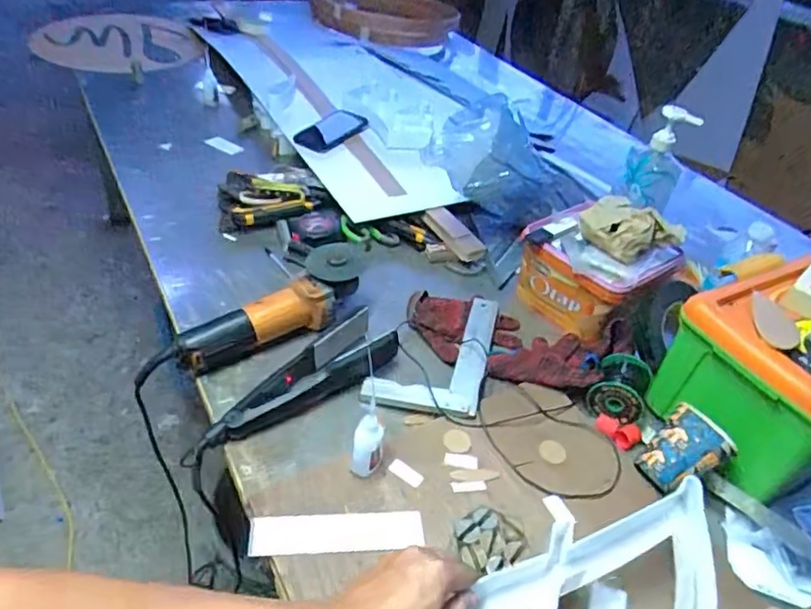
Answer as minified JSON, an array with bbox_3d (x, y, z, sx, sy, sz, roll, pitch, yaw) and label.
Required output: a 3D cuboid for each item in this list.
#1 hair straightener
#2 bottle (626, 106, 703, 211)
[{"bbox_3d":[-0.130,0.087,0.737,0.262,0.033,0.073,-29,51,-34],"label":"hair straightener"},{"bbox_3d":[0.404,-0.235,0.946,0.085,0.151,0.066,21,42,17],"label":"bottle"}]

